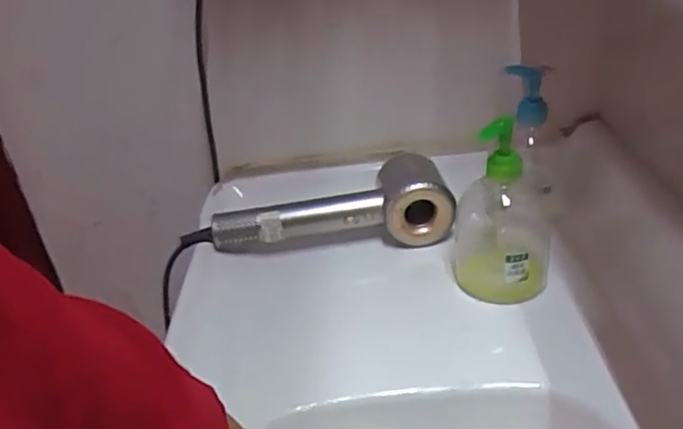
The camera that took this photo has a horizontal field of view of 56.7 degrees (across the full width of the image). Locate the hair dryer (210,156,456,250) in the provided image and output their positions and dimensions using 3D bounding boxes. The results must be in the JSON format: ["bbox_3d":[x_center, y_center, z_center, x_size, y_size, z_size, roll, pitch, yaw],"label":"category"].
[{"bbox_3d":[-0.009,-0.011,0.690,0.250,0.069,0.077,-4,30,5],"label":"hair dryer"}]

